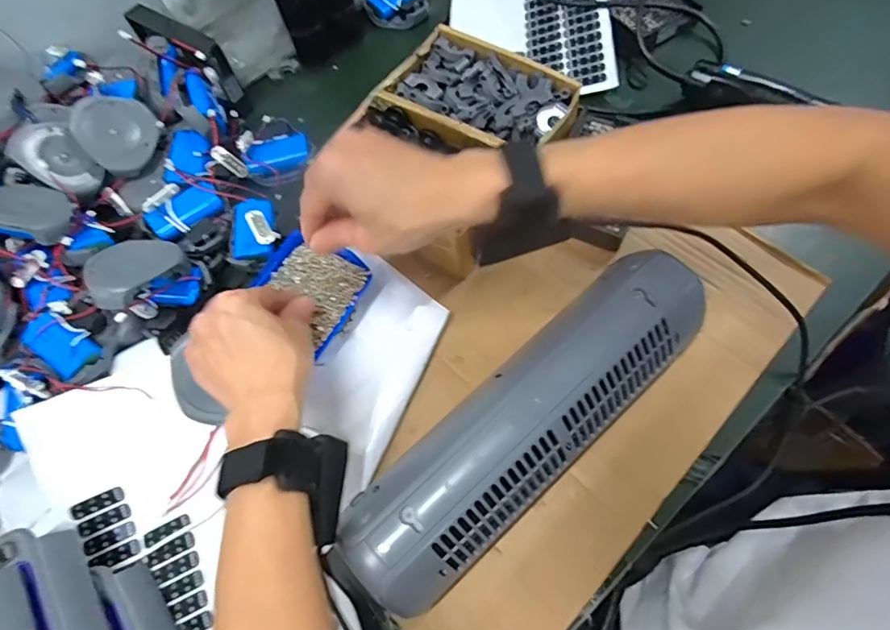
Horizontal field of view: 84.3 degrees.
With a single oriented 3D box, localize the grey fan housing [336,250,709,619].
[{"bbox_3d":[0.063,0.073,0.353,0.295,0.070,0.083,-41,68,-12],"label":"grey fan housing"}]

